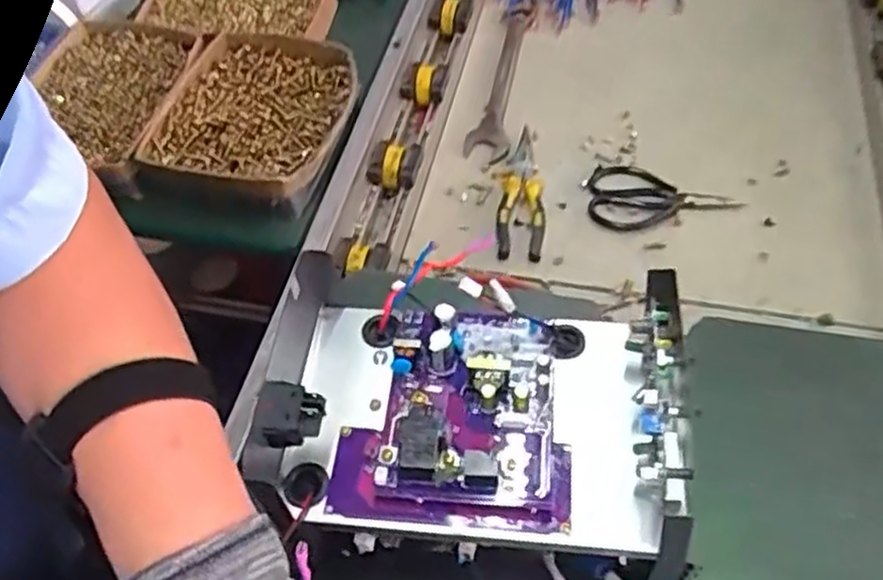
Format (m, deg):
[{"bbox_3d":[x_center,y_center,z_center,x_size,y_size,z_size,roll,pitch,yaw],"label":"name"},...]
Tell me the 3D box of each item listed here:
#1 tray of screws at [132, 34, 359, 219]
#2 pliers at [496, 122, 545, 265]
[{"bbox_3d":[-0.193,-0.184,0.793,0.179,0.041,0.223,11,54,12],"label":"tray of screws"},{"bbox_3d":[0.088,-0.117,0.847,0.049,0.016,0.200,0,53,4],"label":"pliers"}]

